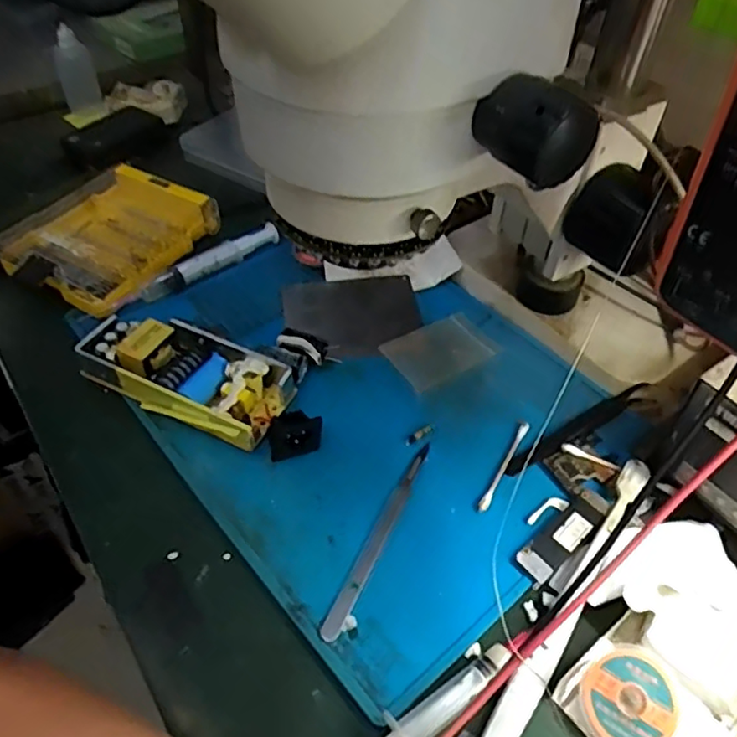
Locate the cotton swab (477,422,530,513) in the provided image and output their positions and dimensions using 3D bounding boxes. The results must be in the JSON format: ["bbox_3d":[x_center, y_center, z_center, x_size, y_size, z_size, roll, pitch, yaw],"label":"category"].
[{"bbox_3d":[0.082,0.057,0.370,0.006,0.004,0.070,25,53,21],"label":"cotton swab"}]

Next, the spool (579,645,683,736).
[{"bbox_3d":[0.120,0.148,0.280,0.045,0.015,0.039,-27,53,-22],"label":"spool"}]

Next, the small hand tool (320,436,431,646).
[{"bbox_3d":[0.007,0.090,0.340,0.010,0.004,0.125,20,51,17],"label":"small hand tool"}]

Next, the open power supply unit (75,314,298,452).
[{"bbox_3d":[-0.116,0.003,0.402,0.130,0.033,0.063,22,52,18],"label":"open power supply unit"}]

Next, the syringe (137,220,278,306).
[{"bbox_3d":[-0.124,-0.086,0.488,0.120,0.013,0.021,-31,55,-25],"label":"syringe"}]

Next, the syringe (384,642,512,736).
[{"bbox_3d":[0.030,0.152,0.278,0.087,0.011,0.019,-29,54,-24],"label":"syringe"}]

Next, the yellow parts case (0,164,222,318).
[{"bbox_3d":[-0.208,-0.109,0.498,0.118,0.032,0.152,21,52,18],"label":"yellow parts case"}]

